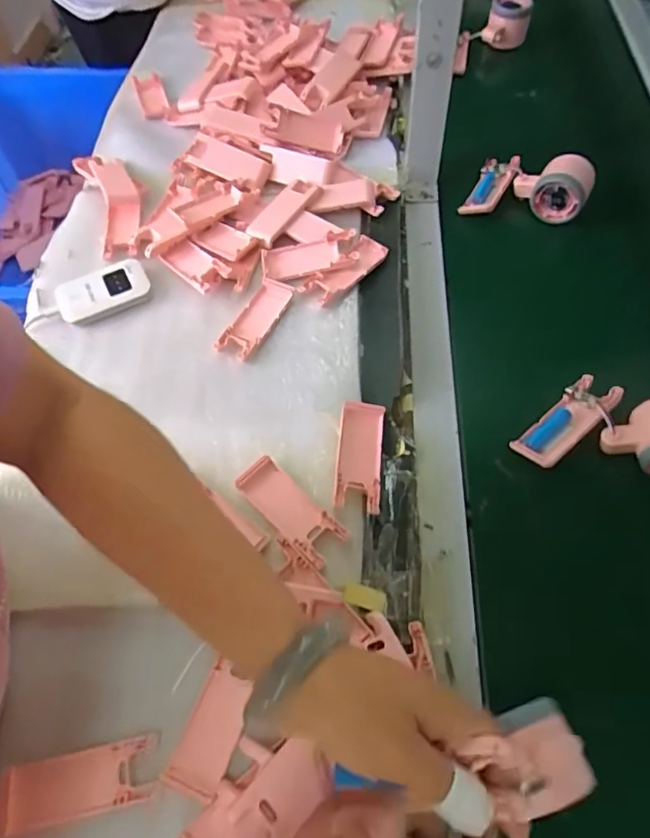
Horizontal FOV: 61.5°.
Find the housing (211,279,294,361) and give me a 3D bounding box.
[{"bbox_3d":[-0.072,-0.105,0.572,0.039,0.009,0.102,26,63,17],"label":"housing"}]

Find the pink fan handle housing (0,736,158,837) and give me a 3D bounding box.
[{"bbox_3d":[-0.167,0.249,0.372,0.102,0.005,0.040,-11,59,-3],"label":"pink fan handle housing"}]

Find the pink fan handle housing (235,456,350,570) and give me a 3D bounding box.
[{"bbox_3d":[-0.031,0.076,0.453,0.043,0.009,0.101,-41,65,-20],"label":"pink fan handle housing"}]

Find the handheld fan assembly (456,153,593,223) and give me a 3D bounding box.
[{"bbox_3d":[0.231,-0.278,0.632,0.132,0.064,0.072,6,59,7],"label":"handheld fan assembly"}]

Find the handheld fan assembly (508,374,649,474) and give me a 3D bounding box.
[{"bbox_3d":[0.248,-0.002,0.470,0.151,0.050,0.081,3,59,5],"label":"handheld fan assembly"}]

